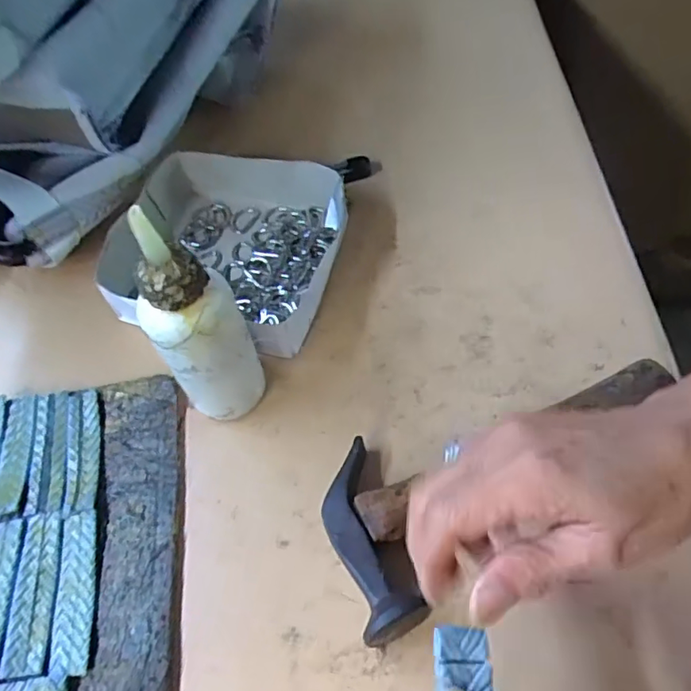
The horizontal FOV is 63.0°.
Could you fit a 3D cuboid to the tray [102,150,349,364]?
[{"bbox_3d":[-0.079,-0.070,0.386,0.150,0.039,0.143,12,59,10],"label":"tray"}]

